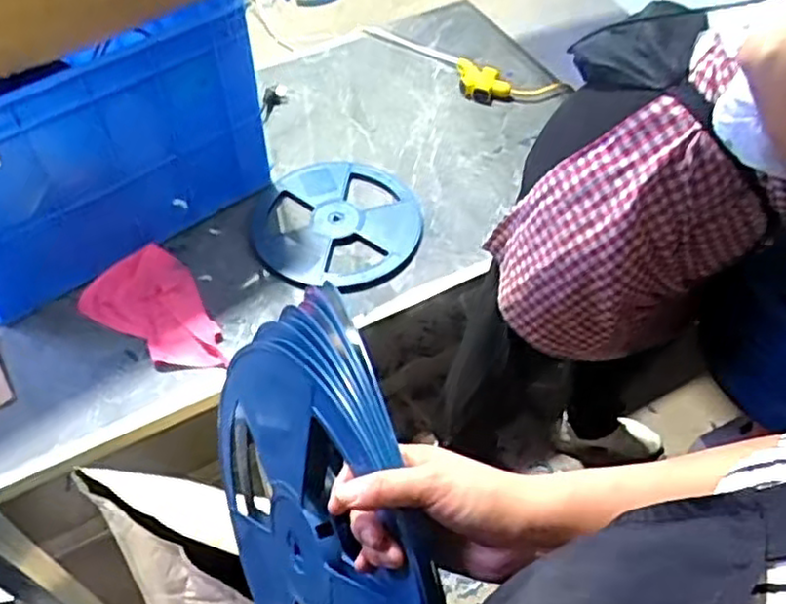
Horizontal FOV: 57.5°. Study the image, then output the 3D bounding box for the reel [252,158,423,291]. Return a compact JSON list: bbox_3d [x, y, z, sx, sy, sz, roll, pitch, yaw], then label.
[{"bbox_3d":[-0.107,-0.149,1.369,0.310,0.037,0.302,0,65,1],"label":"reel"}]

